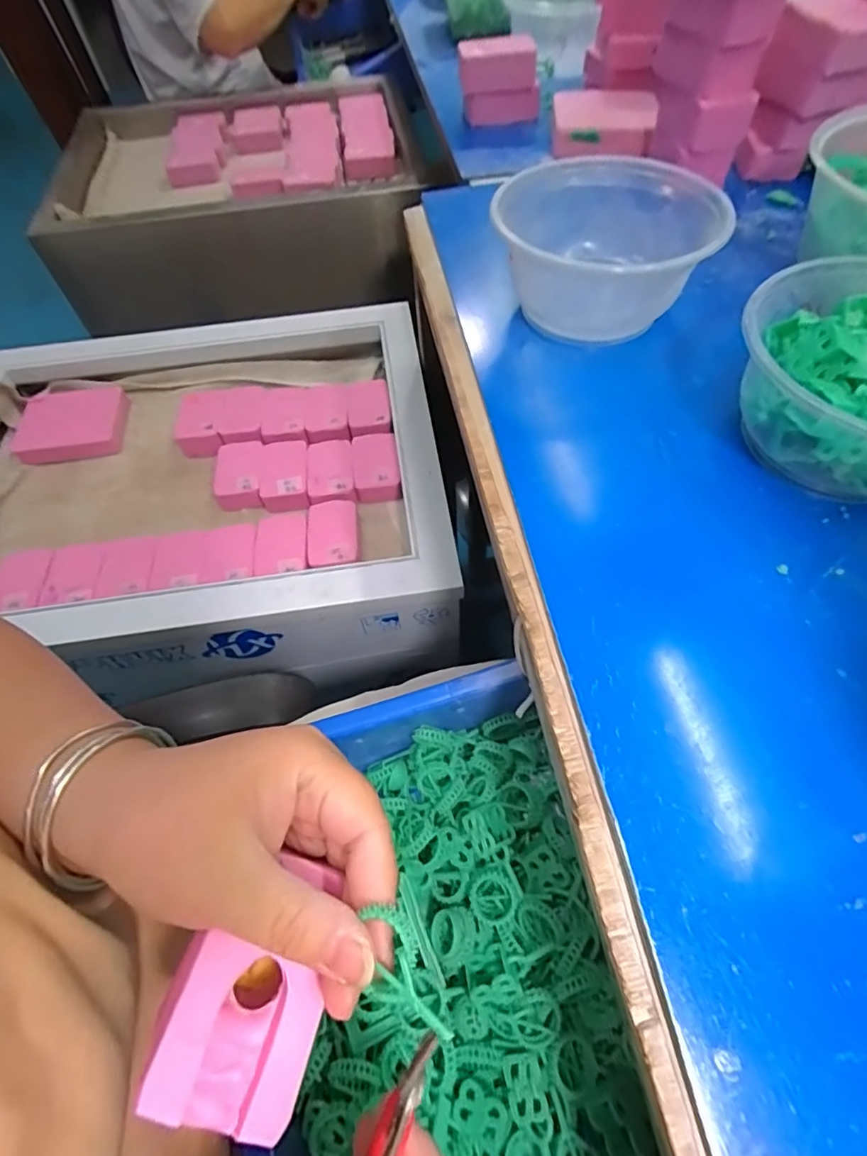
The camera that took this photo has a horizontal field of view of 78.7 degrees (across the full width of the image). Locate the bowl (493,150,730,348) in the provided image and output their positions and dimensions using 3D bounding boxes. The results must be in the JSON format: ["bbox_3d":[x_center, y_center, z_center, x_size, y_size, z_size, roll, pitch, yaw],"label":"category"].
[{"bbox_3d":[0.105,-0.210,0.340,0.132,0.062,0.113,8,60,8],"label":"bowl"}]

